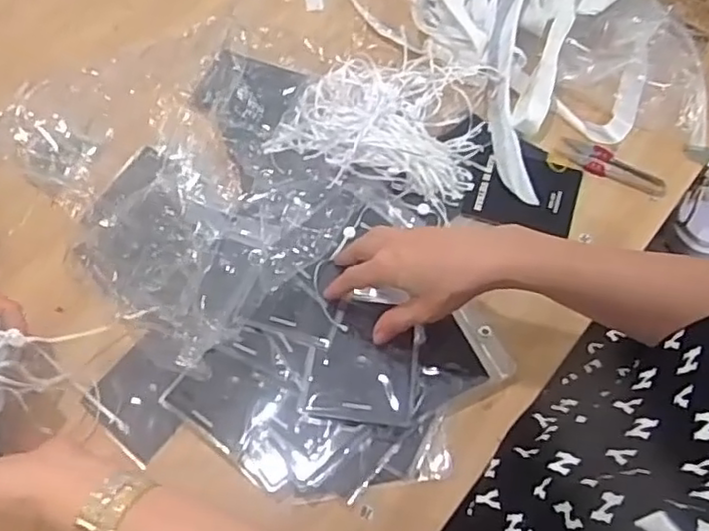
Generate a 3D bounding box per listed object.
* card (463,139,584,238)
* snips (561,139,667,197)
[{"bbox_3d":[0.162,-0.075,0.620,0.095,0.010,0.088,17,67,8],"label":"card"},{"bbox_3d":[0.248,-0.095,0.627,0.098,0.005,0.029,24,68,11],"label":"snips"}]

